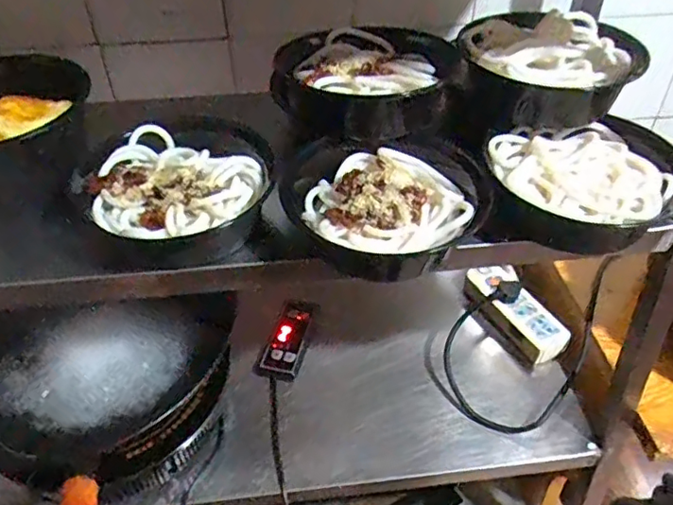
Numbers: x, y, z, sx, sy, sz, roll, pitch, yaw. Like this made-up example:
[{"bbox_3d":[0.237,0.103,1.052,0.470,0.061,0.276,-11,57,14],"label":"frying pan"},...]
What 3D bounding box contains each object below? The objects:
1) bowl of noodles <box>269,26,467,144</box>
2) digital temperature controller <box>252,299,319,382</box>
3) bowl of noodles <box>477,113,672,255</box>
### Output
[{"bbox_3d":[0.028,-0.161,0.536,0.169,0.058,0.149,19,46,19],"label":"bowl of noodles"},{"bbox_3d":[-0.068,0.115,0.785,0.059,0.028,0.124,11,44,12],"label":"digital temperature controller"},{"bbox_3d":[0.209,-0.053,0.494,0.156,0.056,0.159,0,43,0],"label":"bowl of noodles"}]

